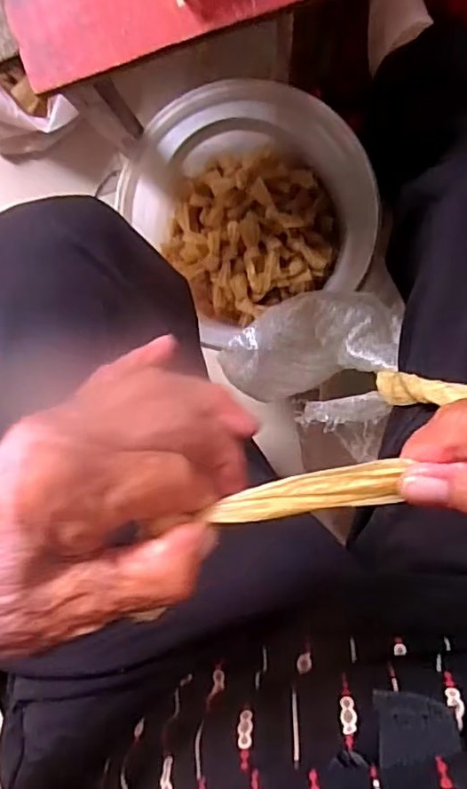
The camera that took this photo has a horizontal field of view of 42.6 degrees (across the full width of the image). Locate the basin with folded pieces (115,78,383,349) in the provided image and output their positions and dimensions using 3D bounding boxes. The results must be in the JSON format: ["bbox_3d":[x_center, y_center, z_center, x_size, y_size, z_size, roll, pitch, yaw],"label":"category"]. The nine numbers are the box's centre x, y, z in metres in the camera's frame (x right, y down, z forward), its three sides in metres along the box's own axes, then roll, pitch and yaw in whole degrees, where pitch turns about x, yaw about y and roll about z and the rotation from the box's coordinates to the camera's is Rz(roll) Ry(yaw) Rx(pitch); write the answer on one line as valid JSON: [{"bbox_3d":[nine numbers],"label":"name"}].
[{"bbox_3d":[0.017,-0.191,0.629,0.215,0.183,0.202,0,99,3],"label":"basin with folded pieces"}]

